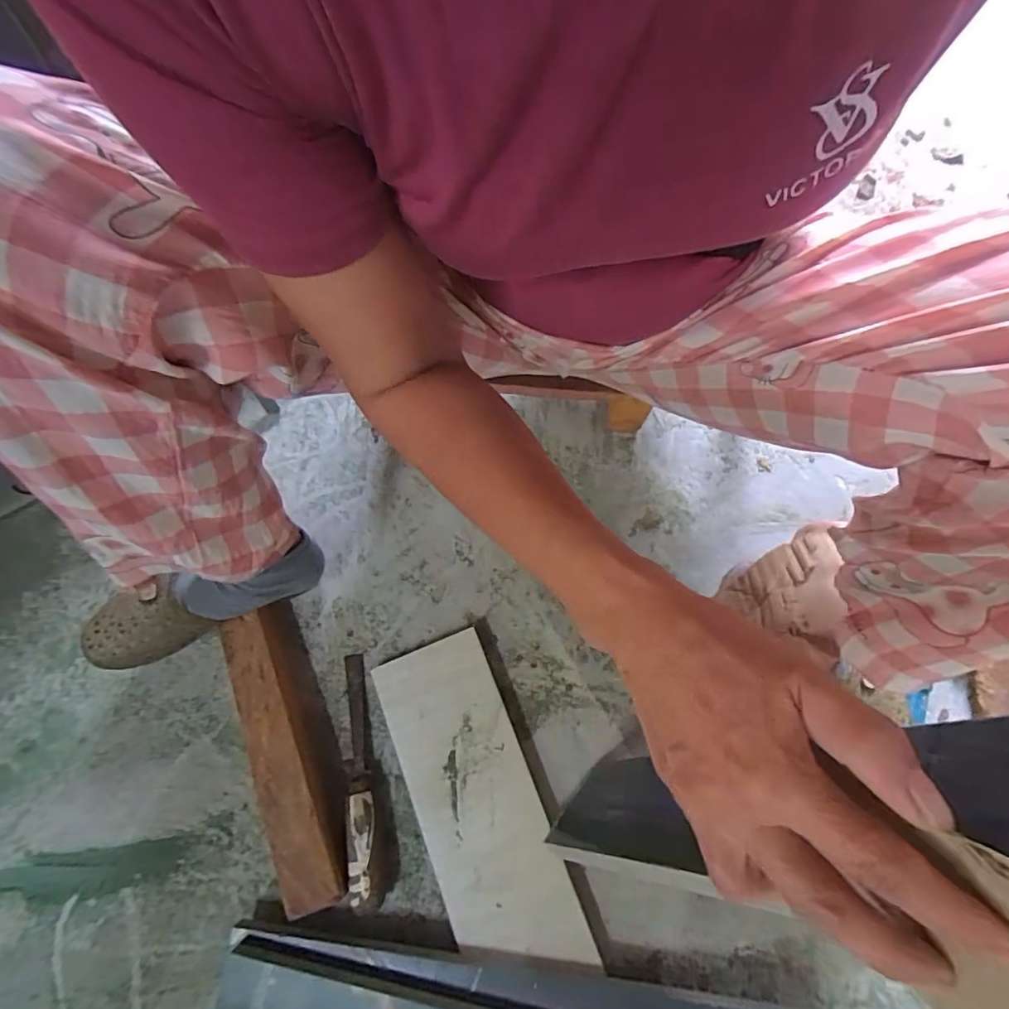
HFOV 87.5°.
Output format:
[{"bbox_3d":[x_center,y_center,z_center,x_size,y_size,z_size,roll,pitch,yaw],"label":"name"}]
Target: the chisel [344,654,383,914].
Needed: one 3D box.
[{"bbox_3d":[-0.148,0.272,0.532,0.027,0.037,0.229,-9,75,-1],"label":"chisel"}]

